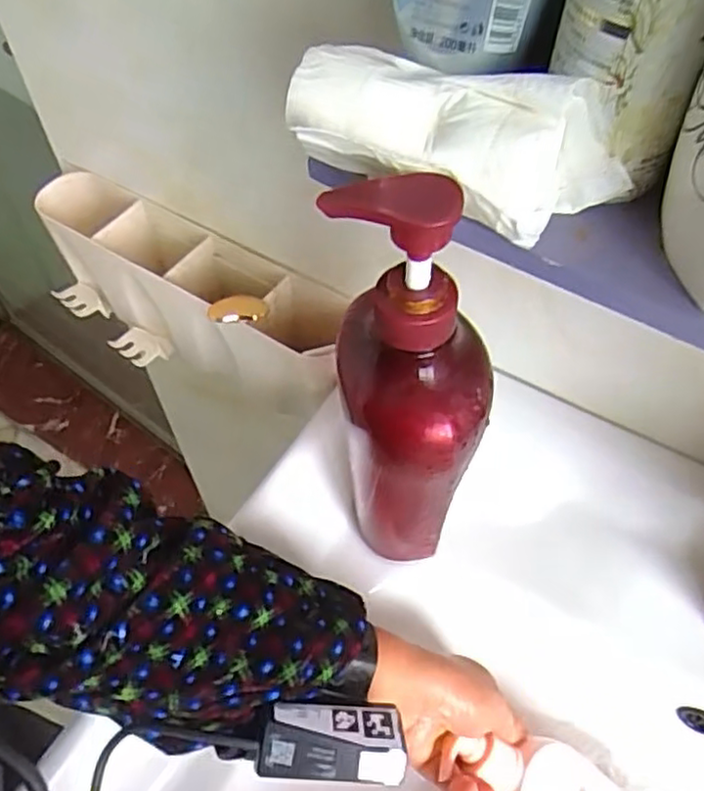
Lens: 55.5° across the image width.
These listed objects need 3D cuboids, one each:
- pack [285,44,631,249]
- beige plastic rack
[{"bbox_3d":[0.034,-0.094,0.246,0.121,0.045,0.041,22,59,15],"label":"pack"},{"bbox_3d":[-0.143,-0.081,0.560,0.320,0.118,0.085,29,61,19],"label":"beige plastic rack"}]

